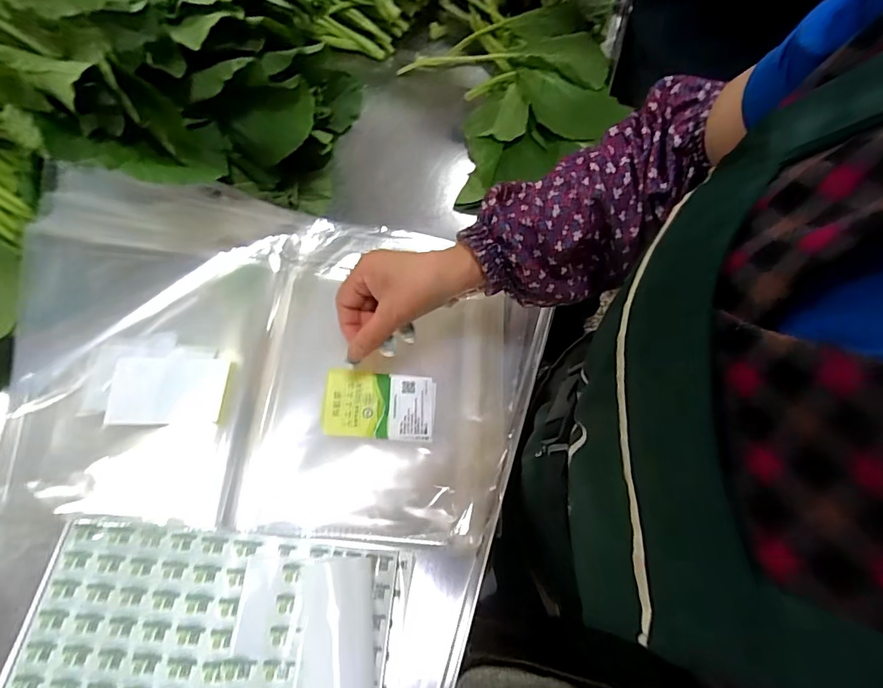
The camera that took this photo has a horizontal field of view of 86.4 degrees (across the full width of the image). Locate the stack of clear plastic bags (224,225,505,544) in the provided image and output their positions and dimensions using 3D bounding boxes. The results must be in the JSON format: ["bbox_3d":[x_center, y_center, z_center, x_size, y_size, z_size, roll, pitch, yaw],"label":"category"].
[{"bbox_3d":[-0.055,0.021,0.469,0.230,0.029,0.321,4,64,-2],"label":"stack of clear plastic bags"}]

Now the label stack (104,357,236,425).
[{"bbox_3d":[-0.244,0.041,0.423,0.103,0.004,0.062,0,64,-3],"label":"label stack"}]

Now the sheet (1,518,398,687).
[{"bbox_3d":[-0.184,0.253,0.341,0.273,0.027,0.219,4,64,5],"label":"sheet"}]

